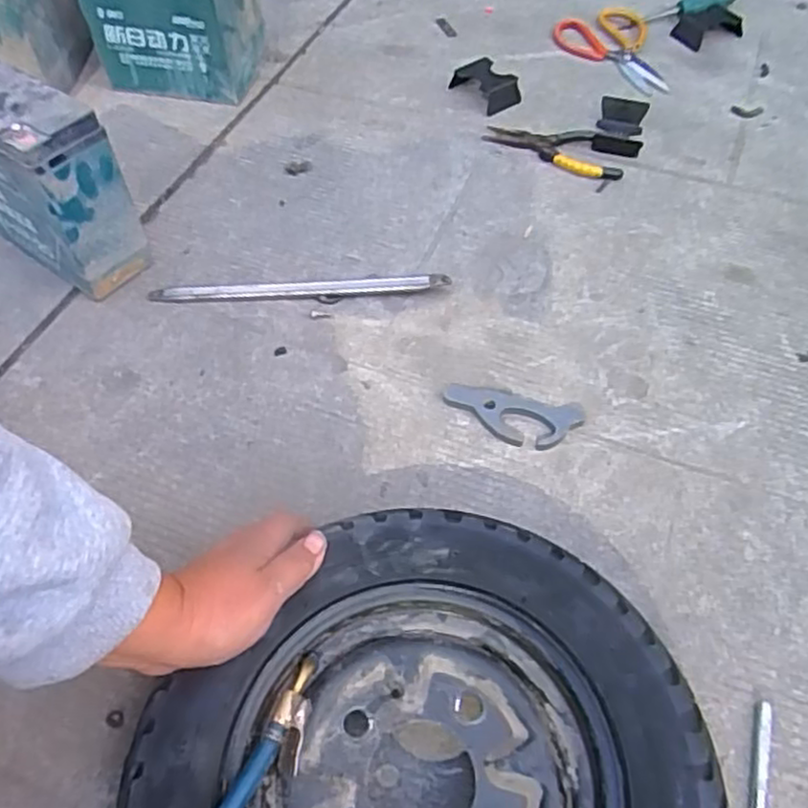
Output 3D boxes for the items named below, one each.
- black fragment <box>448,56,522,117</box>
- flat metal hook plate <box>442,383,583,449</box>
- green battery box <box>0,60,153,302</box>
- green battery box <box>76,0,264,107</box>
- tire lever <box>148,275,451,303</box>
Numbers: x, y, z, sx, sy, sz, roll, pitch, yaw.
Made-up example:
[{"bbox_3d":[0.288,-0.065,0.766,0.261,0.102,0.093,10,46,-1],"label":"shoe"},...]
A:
[{"bbox_3d":[0.103,-0.399,0.883,0.049,0.029,0.083,-32,60,-21],"label":"black fragment"},{"bbox_3d":[0.092,0.010,0.599,0.117,0.009,0.050,10,55,8],"label":"flat metal hook plate"},{"bbox_3d":[-0.345,-0.212,0.666,0.179,0.170,0.076,30,60,20],"label":"green battery box"},{"bbox_3d":[-0.283,-0.483,0.857,0.182,0.171,0.130,6,55,5],"label":"green battery box"},{"bbox_3d":[-0.101,-0.113,0.685,0.285,0.014,0.018,-2,55,-1],"label":"tire lever"}]

